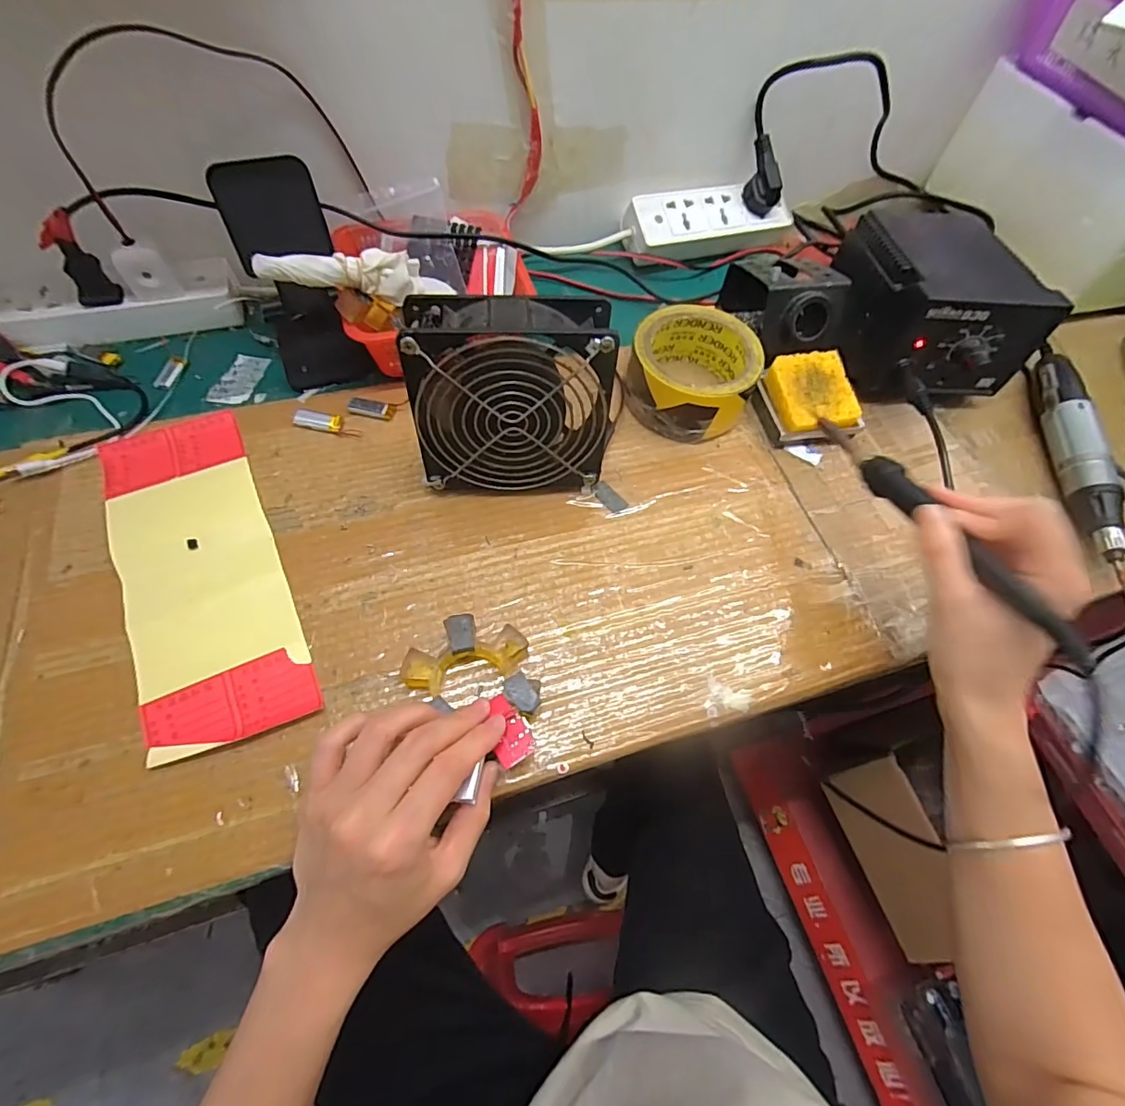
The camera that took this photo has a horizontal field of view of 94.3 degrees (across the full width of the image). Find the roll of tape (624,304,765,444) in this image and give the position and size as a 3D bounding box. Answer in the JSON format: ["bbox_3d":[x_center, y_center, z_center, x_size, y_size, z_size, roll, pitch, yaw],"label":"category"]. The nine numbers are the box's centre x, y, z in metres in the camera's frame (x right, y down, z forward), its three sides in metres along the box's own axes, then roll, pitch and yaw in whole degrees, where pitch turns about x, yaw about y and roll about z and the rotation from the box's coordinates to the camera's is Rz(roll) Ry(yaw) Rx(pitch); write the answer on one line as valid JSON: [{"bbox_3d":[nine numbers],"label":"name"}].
[{"bbox_3d":[0.099,-0.137,0.404,0.093,0.053,0.089,2,61,-3],"label":"roll of tape"}]

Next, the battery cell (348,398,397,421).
[{"bbox_3d":[-0.144,-0.109,0.396,0.033,0.006,0.013,10,61,2],"label":"battery cell"}]

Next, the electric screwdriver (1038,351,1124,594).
[{"bbox_3d":[0.400,-0.072,0.400,0.027,0.030,0.231,10,61,1],"label":"electric screwdriver"}]

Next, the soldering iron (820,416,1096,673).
[{"bbox_3d":[0.203,-0.021,0.290,0.018,0.017,0.193,-15,52,-12],"label":"soldering iron"}]

